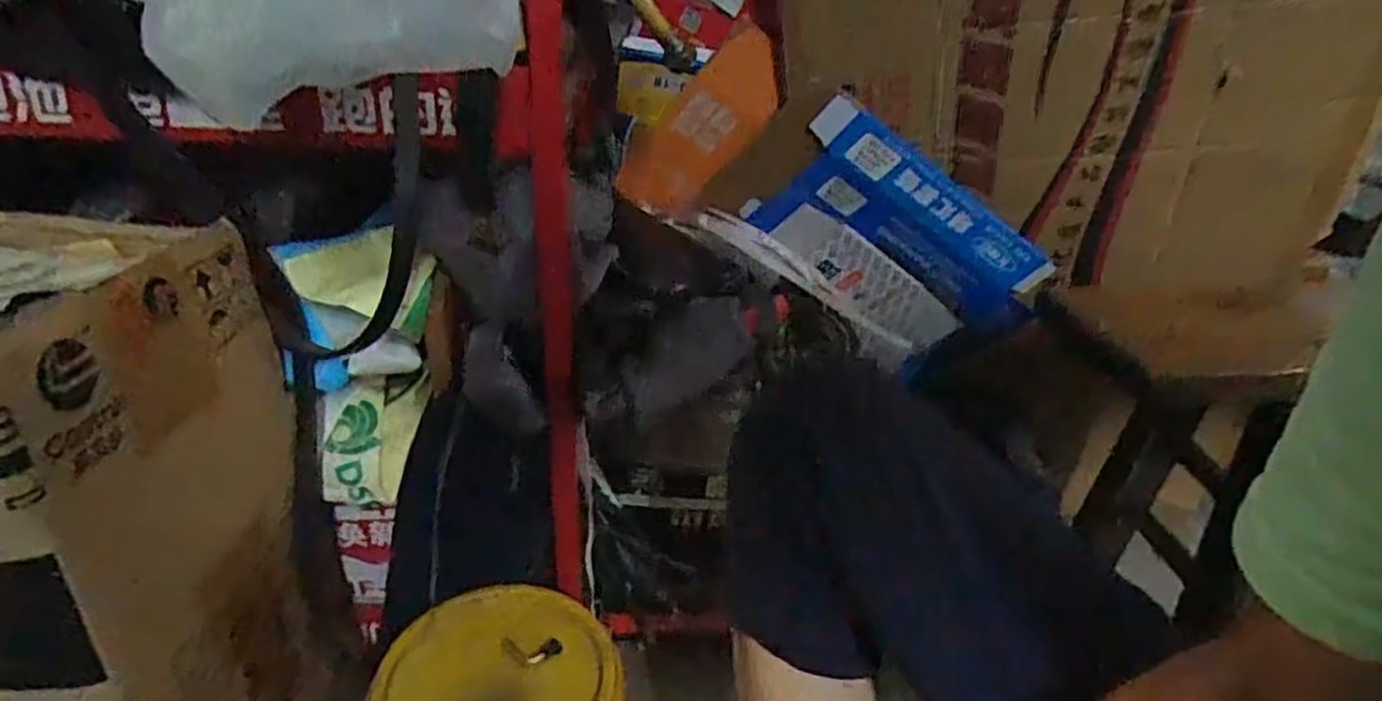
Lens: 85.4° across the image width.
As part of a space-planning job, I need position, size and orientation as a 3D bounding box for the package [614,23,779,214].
[{"bbox_3d":[0.010,-0.216,0.727,0.093,0.217,0.026,22,53,-25],"label":"package"}]

